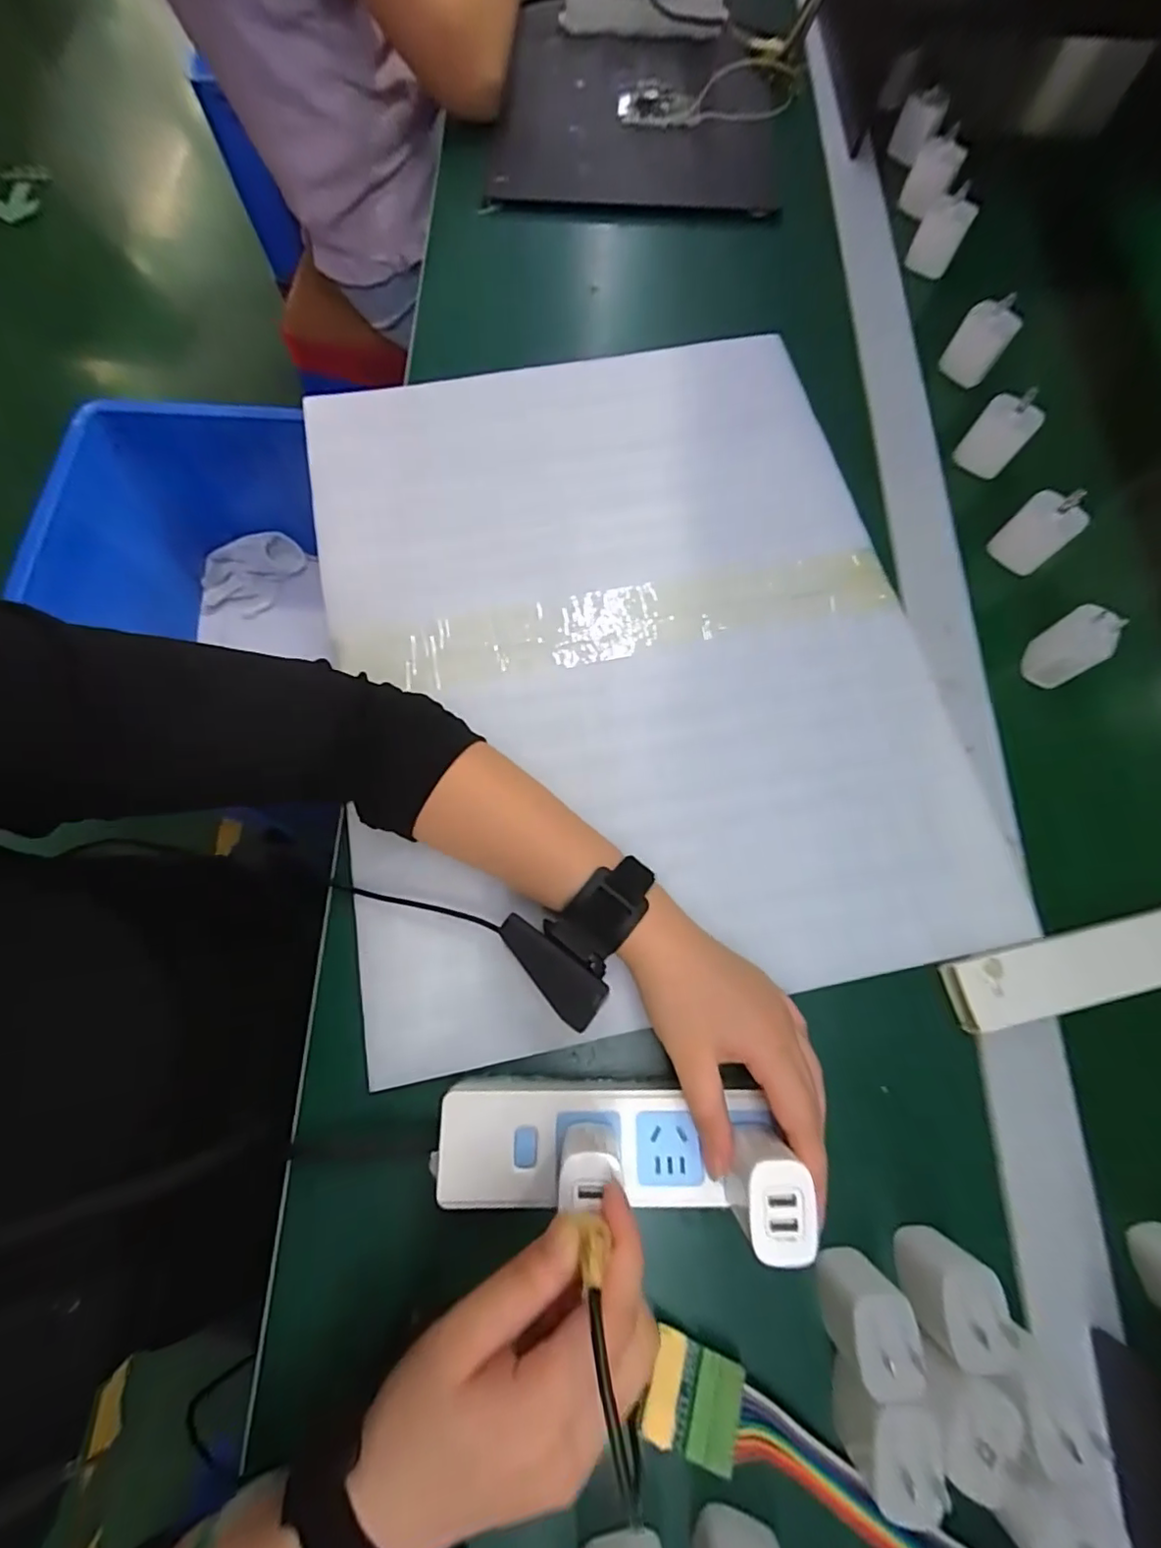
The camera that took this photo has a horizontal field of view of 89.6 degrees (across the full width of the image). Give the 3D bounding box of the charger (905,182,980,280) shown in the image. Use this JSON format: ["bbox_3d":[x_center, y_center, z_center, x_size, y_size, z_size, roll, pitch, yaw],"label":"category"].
[{"bbox_3d":[0.344,-0.514,0.558,0.042,0.064,0.023,27,74,6],"label":"charger"}]

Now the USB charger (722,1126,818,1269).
[{"bbox_3d":[0.087,0.198,0.279,0.029,0.049,0.042,-1,73,-2],"label":"USB charger"}]

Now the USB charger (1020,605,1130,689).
[{"bbox_3d":[0.353,-0.090,0.421,0.026,0.063,0.039,-8,62,-36],"label":"USB charger"}]

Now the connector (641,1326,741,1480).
[{"bbox_3d":[0.055,0.307,0.288,0.047,0.013,0.042,26,51,2],"label":"connector"}]

